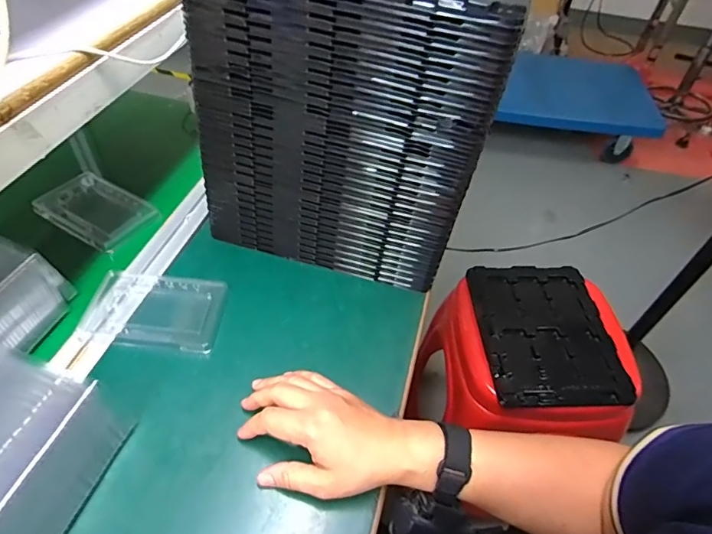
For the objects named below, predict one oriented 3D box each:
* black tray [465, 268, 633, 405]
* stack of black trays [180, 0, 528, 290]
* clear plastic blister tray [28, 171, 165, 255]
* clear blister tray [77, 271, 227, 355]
[{"bbox_3d":[0.330,0.106,0.820,0.220,0.018,0.282,0,48,-3],"label":"black tray"},{"bbox_3d":[0.000,-0.181,0.513,0.279,0.302,0.211,12,49,7],"label":"stack of black trays"},{"bbox_3d":[-0.327,-0.071,0.587,0.131,0.019,0.085,26,52,18],"label":"clear plastic blister tray"},{"bbox_3d":[-0.211,0.047,0.497,0.131,0.014,0.089,5,48,1],"label":"clear blister tray"}]

